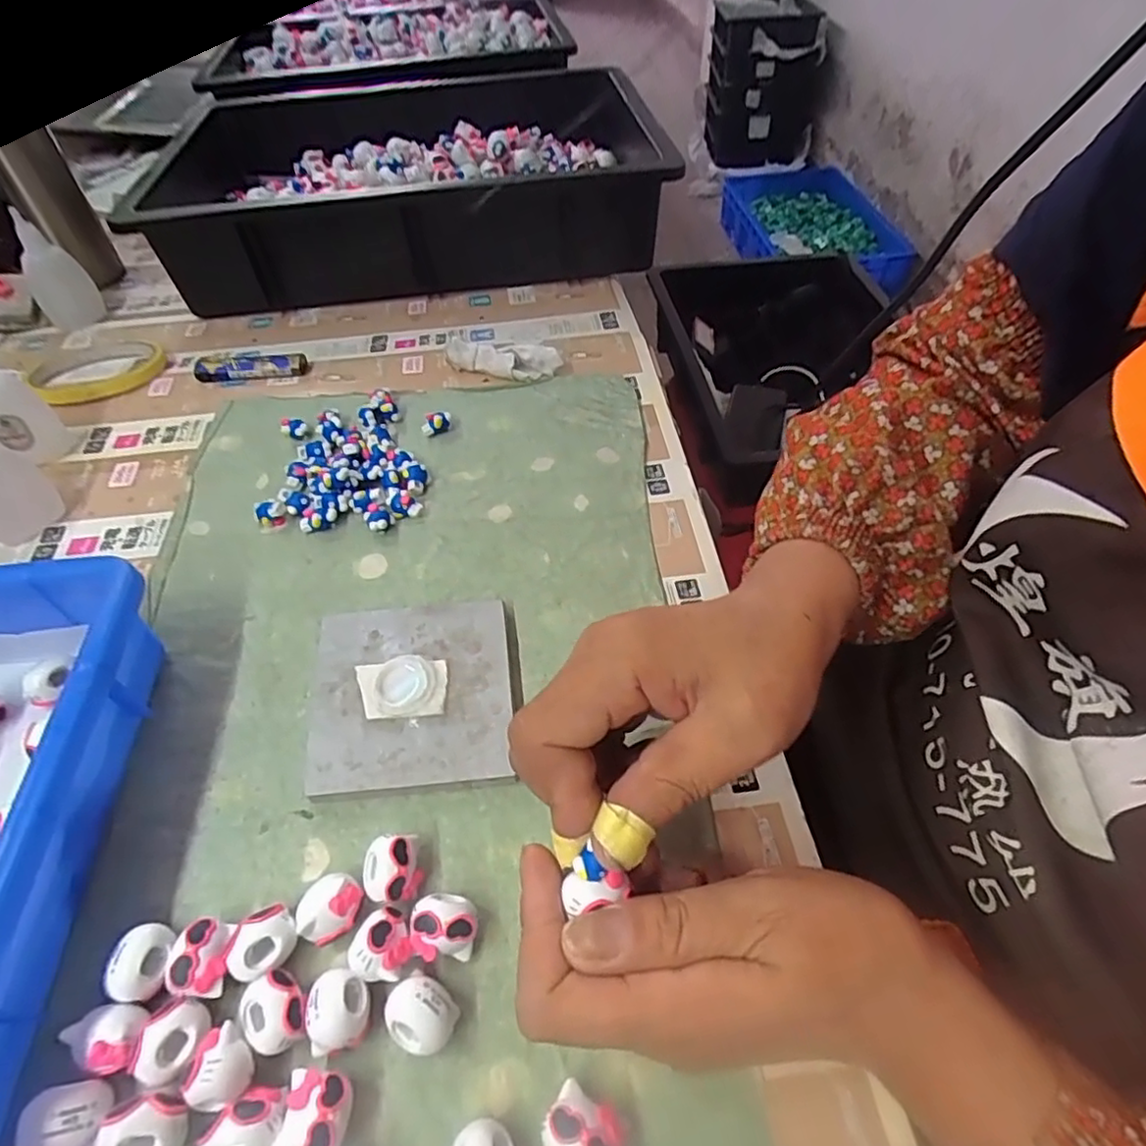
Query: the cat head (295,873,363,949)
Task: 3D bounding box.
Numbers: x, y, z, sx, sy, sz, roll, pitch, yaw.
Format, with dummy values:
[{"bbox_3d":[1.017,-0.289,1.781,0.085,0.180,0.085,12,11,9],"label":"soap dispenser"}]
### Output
[{"bbox_3d":[-0.097,0.135,0.261,0.025,0.019,0.022,-28,56,-20],"label":"cat head"}]

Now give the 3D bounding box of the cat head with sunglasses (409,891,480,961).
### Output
[{"bbox_3d":[-0.050,0.140,0.257,0.025,0.021,0.023,0,52,0],"label":"cat head with sunglasses"}]

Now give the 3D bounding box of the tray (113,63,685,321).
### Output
[{"bbox_3d":[-0.159,-0.375,0.621,0.451,0.102,0.298,-8,52,-6],"label":"tray"}]

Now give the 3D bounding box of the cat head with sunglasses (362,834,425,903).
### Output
[{"bbox_3d":[-0.075,0.123,0.269,0.022,0.023,0.024,-6,52,-4],"label":"cat head with sunglasses"}]

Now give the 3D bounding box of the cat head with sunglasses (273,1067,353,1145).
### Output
[{"bbox_3d":[-0.087,0.185,0.221,0.022,0.020,0.024,1,52,2],"label":"cat head with sunglasses"}]

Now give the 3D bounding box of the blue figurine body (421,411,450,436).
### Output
[{"bbox_3d":[-0.094,-0.104,0.448,0.020,0.014,0.010,-24,55,-17],"label":"blue figurine body"}]

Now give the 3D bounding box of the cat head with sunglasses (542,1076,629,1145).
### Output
[{"bbox_3d":[0.003,0.189,0.218,0.024,0.021,0.022,28,57,21],"label":"cat head with sunglasses"}]

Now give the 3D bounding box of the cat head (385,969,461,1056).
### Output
[{"bbox_3d":[-0.056,0.163,0.239,0.024,0.021,0.023,0,52,0],"label":"cat head"}]

